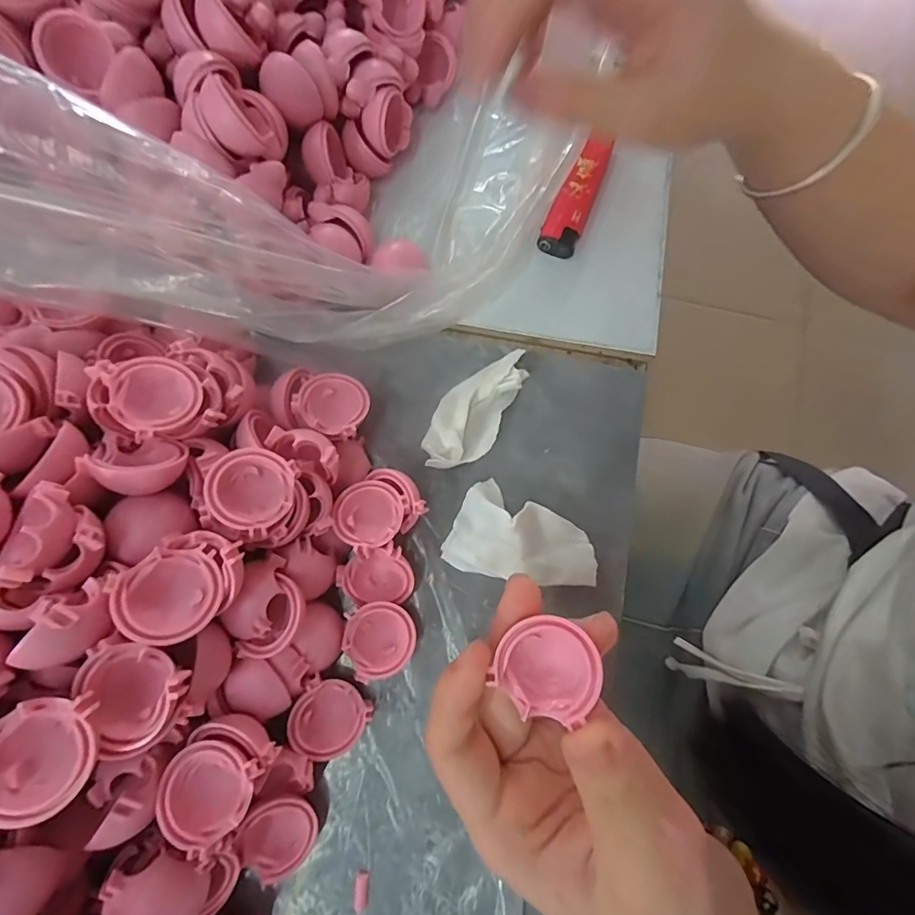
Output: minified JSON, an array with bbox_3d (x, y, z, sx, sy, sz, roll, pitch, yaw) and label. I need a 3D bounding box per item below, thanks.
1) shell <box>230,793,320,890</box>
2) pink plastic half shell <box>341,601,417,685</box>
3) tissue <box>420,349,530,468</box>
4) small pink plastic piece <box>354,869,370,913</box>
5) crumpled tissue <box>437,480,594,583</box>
[{"bbox_3d":[-0.068,0.145,0.175,0.029,0.012,0.029,22,90,-14],"label":"shell"},{"bbox_3d":[-0.032,0.076,0.194,0.028,0.016,0.029,0,76,-1],"label":"pink plastic half shell"},{"bbox_3d":[0.009,-0.025,0.220,0.030,0.015,0.068,28,77,6],"label":"tissue"},{"bbox_3d":[-0.037,0.168,0.178,0.006,0.004,0.013,3,76,-1],"label":"small pink plastic piece"},{"bbox_3d":[0.030,0.040,0.205,0.065,0.015,0.039,25,76,5],"label":"crumpled tissue"}]

